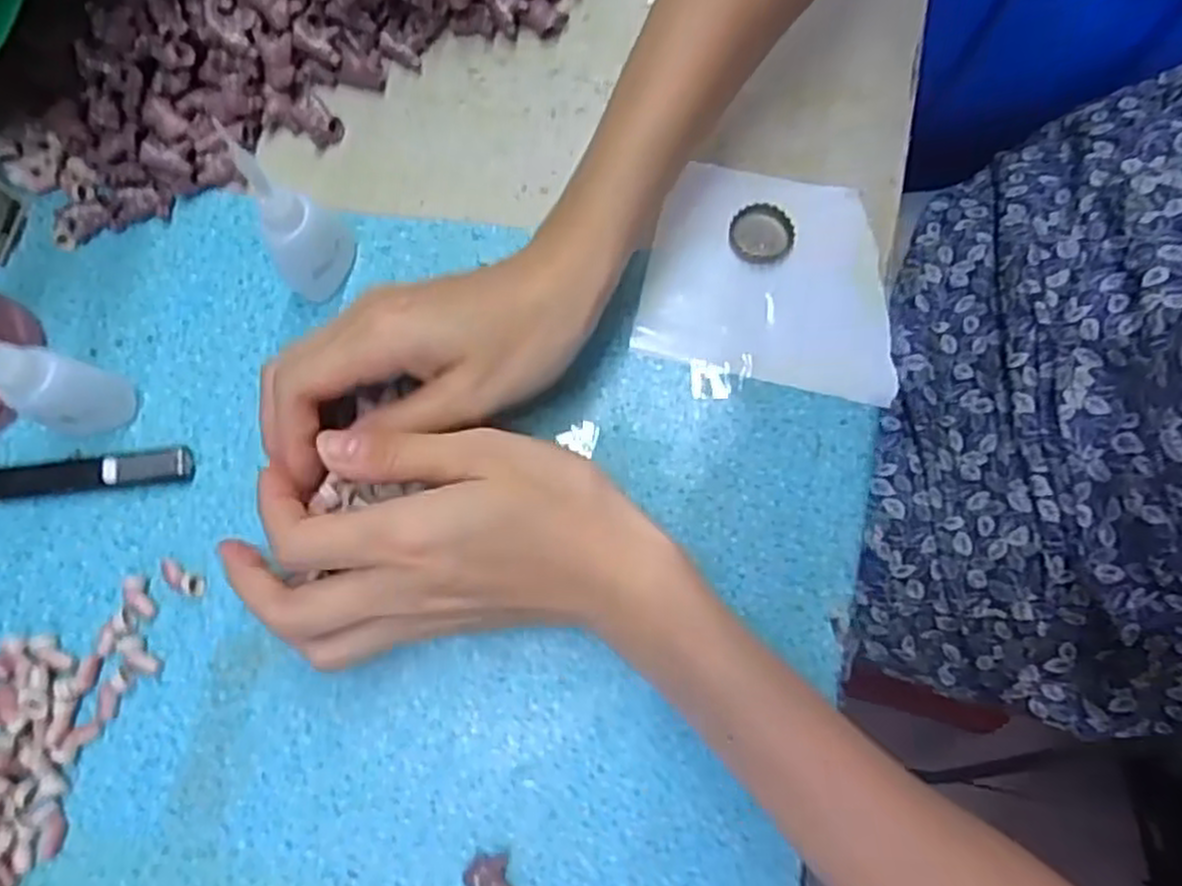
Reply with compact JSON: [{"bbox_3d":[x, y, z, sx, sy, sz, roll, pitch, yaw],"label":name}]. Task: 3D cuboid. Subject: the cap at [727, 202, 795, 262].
[{"bbox_3d":[0.076,-0.094,0.359,0.028,0.006,0.028,0,76,-1],"label":"cap"}]

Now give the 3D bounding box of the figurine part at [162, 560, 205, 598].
[{"bbox_3d":[-0.169,0.056,0.328,0.020,0.007,0.010,29,77,6],"label":"figurine part"}]

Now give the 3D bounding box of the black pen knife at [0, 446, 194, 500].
[{"bbox_3d":[-0.249,0.015,0.338,0.154,0.010,0.017,-6,76,-3],"label":"black pen knife"}]

